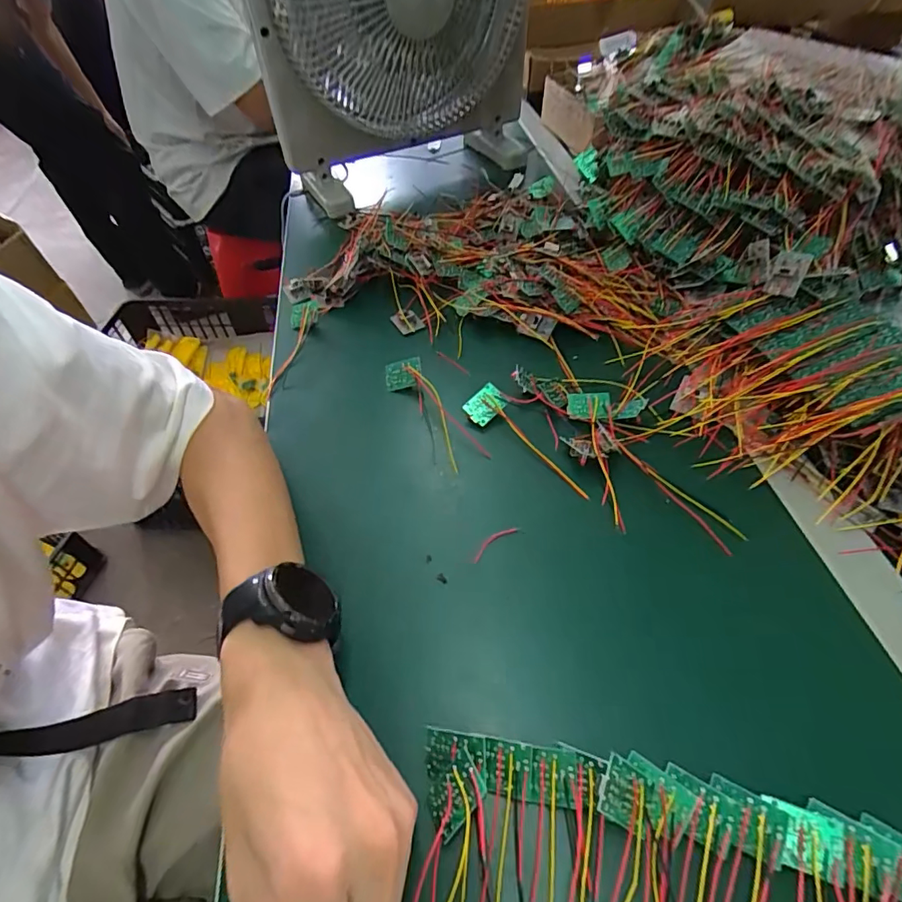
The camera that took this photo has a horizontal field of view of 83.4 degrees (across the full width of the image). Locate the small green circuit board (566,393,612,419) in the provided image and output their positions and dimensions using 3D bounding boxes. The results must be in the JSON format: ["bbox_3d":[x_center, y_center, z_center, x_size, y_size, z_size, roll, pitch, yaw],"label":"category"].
[{"bbox_3d":[0.119,-0.039,0.432,0.036,0.005,0.029,3,50,6],"label":"small green circuit board"}]

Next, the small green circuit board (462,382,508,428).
[{"bbox_3d":[0.030,-0.040,0.444,0.034,0.004,0.027,-40,81,1],"label":"small green circuit board"}]

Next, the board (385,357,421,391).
[{"bbox_3d":[-0.045,-0.071,0.474,0.035,0.025,0.009,-11,3,18],"label":"board"}]

